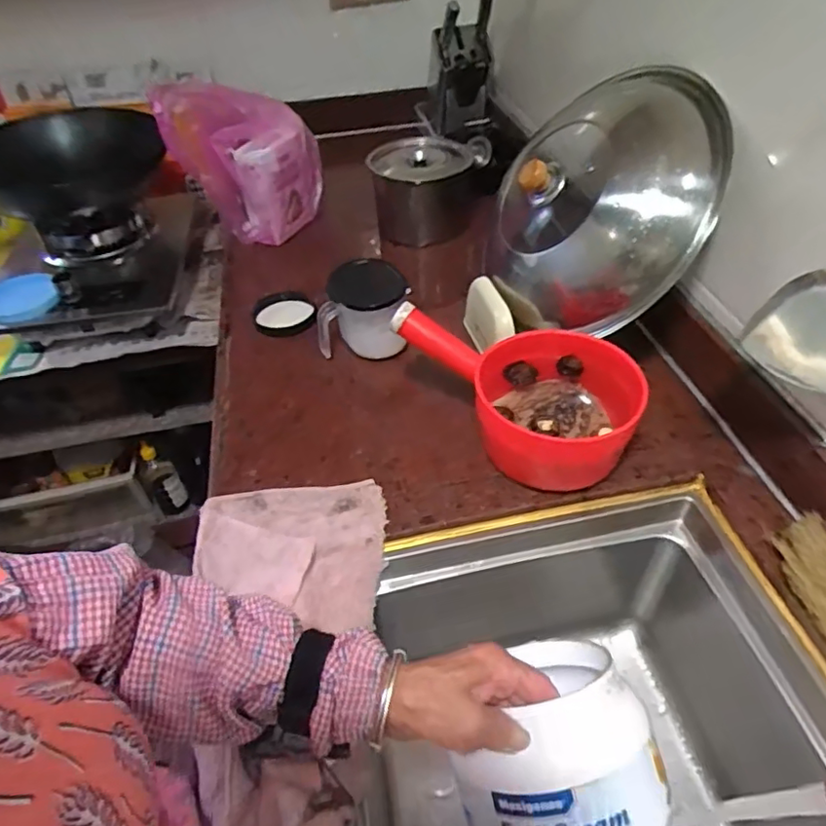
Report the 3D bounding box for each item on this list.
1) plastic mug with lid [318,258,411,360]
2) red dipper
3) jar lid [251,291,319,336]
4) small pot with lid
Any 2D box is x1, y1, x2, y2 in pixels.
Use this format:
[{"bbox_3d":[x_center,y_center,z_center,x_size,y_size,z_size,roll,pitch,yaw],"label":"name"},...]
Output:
[{"bbox_3d":[-0.059,-0.145,0.819,0.124,0.106,0.102,11,47,15],"label":"plastic mug with lid"},{"bbox_3d":[0.111,-0.023,0.656,0.259,0.139,0.164,21,50,24],"label":"red dipper"},{"bbox_3d":[-0.200,-0.155,0.909,0.092,0.019,0.118,-18,42,-10],"label":"jar lid"},{"bbox_3d":[0.021,-0.416,1.095,0.189,0.142,0.213,-11,45,-6],"label":"small pot with lid"}]

